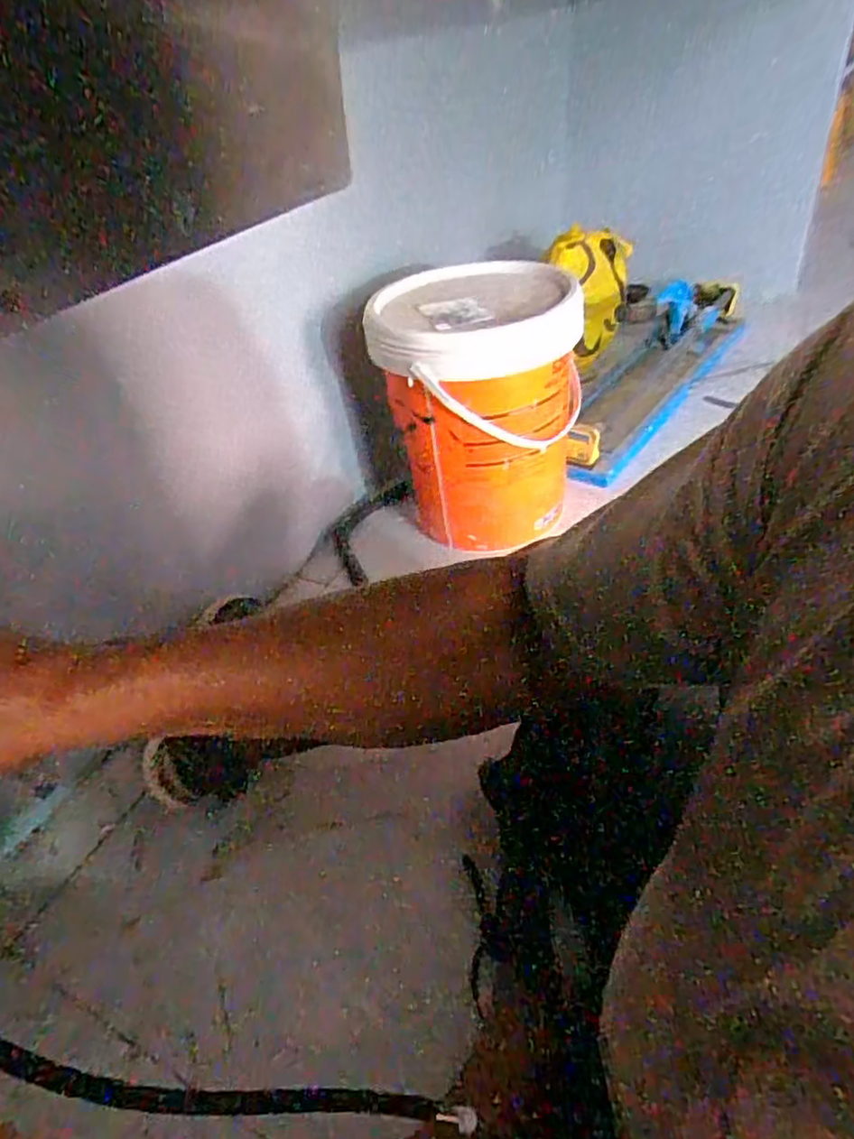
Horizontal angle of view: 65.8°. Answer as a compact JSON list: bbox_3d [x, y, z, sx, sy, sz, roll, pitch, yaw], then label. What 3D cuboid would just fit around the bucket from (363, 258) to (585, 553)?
[{"bbox_3d":[0.082,-0.243,1.039,0.283,0.359,0.272,-4,39,4],"label":"bucket"}]

